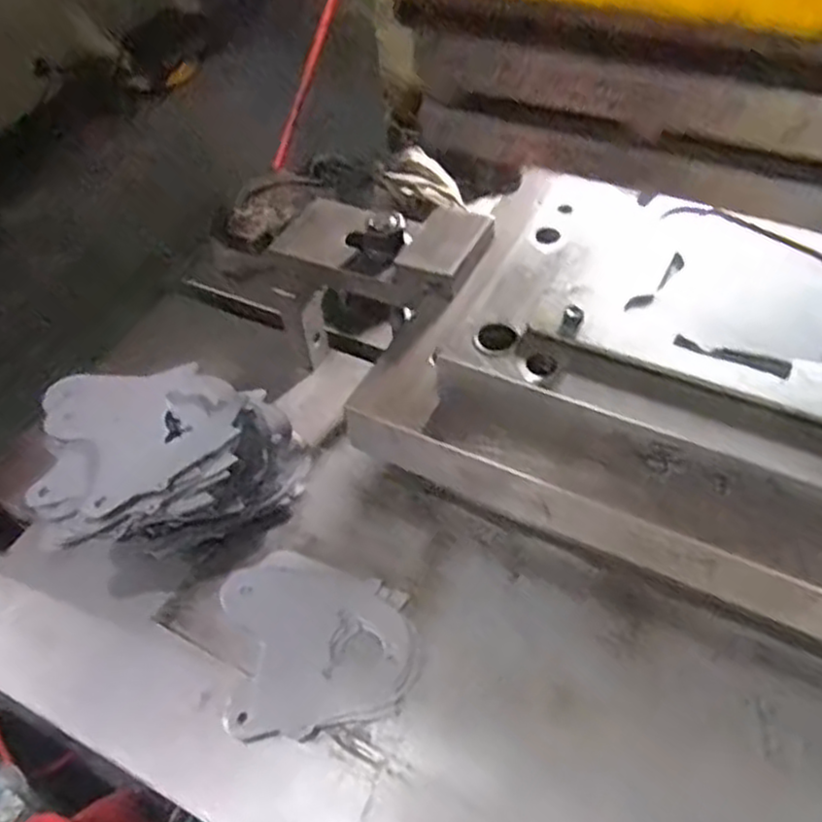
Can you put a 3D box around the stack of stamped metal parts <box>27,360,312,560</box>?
[{"bbox_3d":[-0.190,0.045,0.619,0.194,0.100,0.151,-9,51,-3],"label":"stack of stamped metal parts"}]

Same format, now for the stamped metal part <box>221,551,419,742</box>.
[{"bbox_3d":[-0.069,0.169,0.571,0.135,0.010,0.134,-10,51,-3],"label":"stamped metal part"}]

